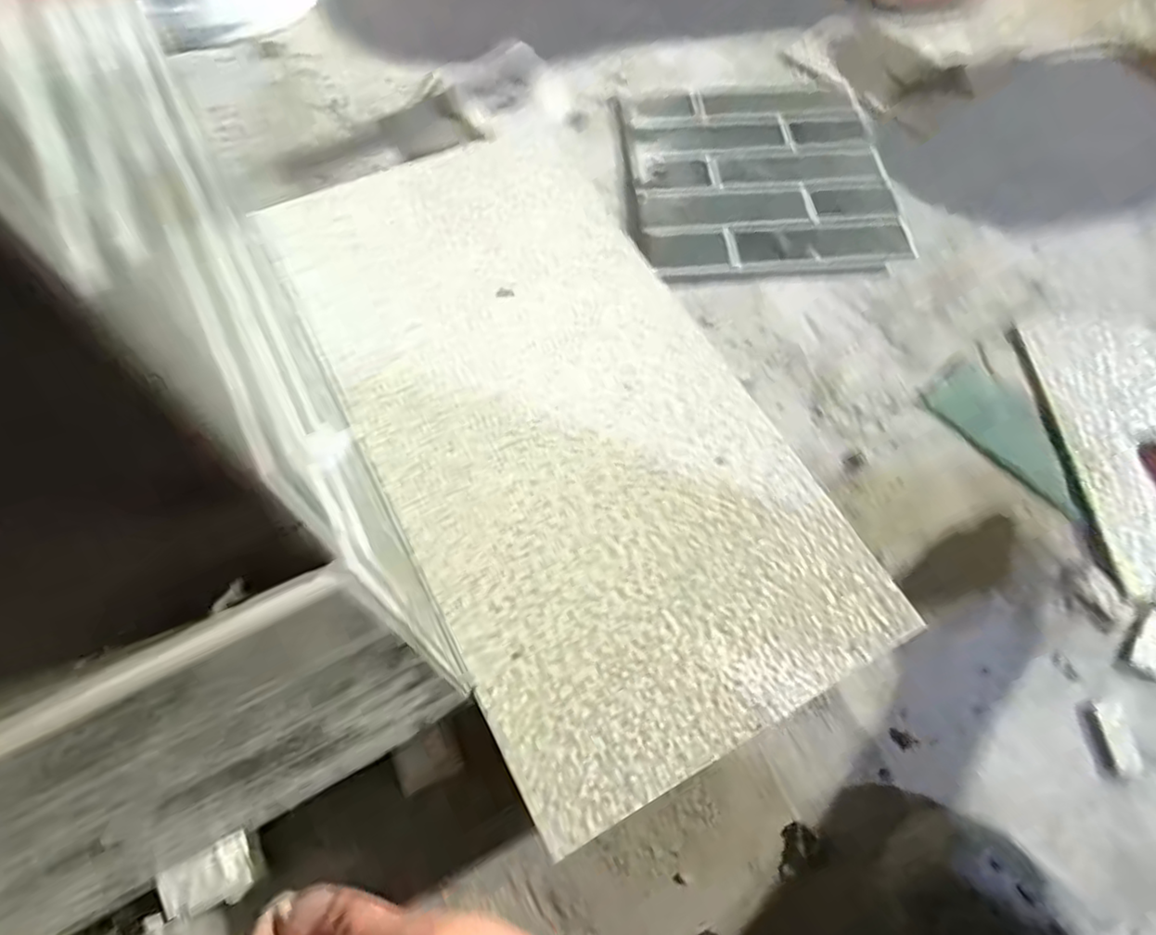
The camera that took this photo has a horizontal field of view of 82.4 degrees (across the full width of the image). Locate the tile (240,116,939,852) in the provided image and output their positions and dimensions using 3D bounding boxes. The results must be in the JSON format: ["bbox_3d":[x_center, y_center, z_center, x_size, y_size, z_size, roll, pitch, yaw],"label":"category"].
[{"bbox_3d":[-0.027,-0.063,0.543,0.296,0.010,0.590,-25,67,-15],"label":"tile"}]

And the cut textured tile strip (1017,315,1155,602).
[{"bbox_3d":[0.528,-0.023,0.620,0.126,0.015,0.292,-3,65,2],"label":"cut textured tile strip"}]

